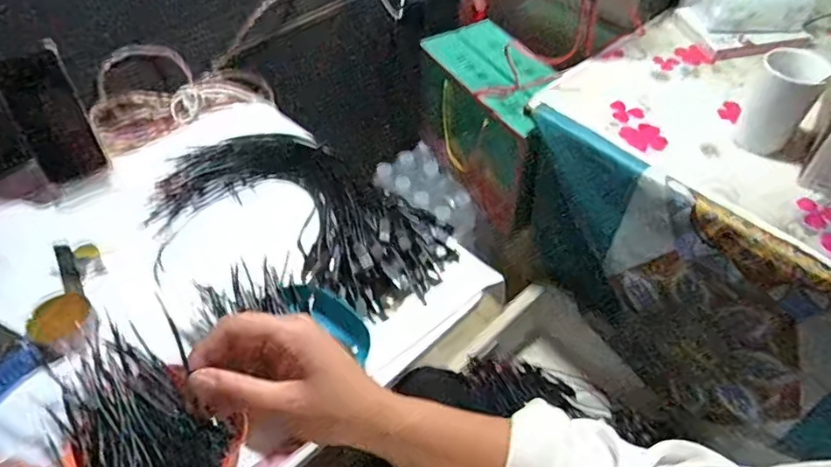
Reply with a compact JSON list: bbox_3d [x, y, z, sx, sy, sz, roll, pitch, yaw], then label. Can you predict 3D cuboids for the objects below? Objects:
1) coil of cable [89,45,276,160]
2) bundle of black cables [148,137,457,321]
[{"bbox_3d":[-0.336,-0.202,0.849,0.273,0.117,0.111,-31,57,-25],"label":"coil of cable"},{"bbox_3d":[-0.134,-0.034,0.729,0.391,0.056,0.220,21,52,16],"label":"bundle of black cables"}]

